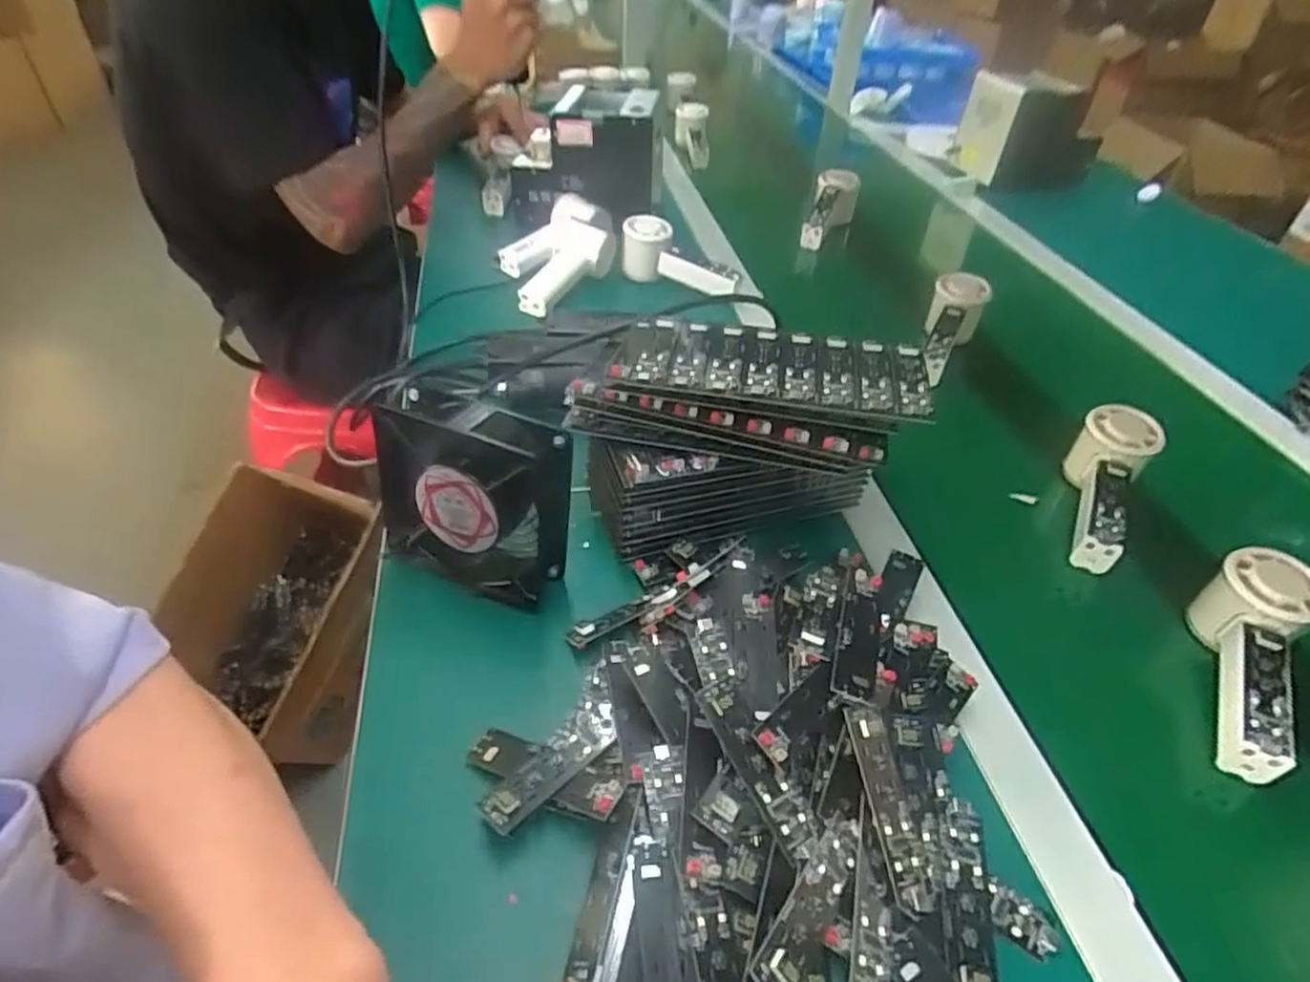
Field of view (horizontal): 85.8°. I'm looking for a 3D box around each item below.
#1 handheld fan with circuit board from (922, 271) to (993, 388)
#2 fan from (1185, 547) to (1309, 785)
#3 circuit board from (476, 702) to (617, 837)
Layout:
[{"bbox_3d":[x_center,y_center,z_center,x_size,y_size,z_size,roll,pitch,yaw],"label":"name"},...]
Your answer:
[{"bbox_3d":[0.305,-0.165,0.739,0.056,0.051,0.159,20,59,18],"label":"handheld fan with circuit board"},{"bbox_3d":[0.377,0.111,0.446,0.054,0.058,0.159,21,58,19],"label":"fan"},{"bbox_3d":[-0.052,0.141,0.370,0.027,0.014,0.086,33,50,28],"label":"circuit board"}]

